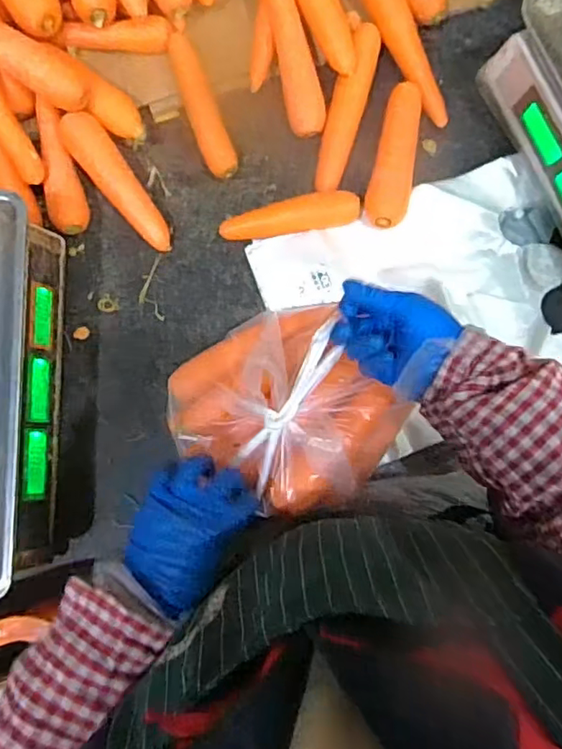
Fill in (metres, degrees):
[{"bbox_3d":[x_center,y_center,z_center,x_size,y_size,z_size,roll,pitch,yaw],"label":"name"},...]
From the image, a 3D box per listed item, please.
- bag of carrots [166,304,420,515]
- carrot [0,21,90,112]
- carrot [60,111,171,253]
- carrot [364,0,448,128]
[{"bbox_3d":[0.004,0.028,0.462,0.165,0.094,0.167,-40,84,-3],"label":"bag of carrots"},{"bbox_3d":[-0.258,-0.308,0.527,0.158,0.043,0.040,29,85,-12],"label":"carrot"},{"bbox_3d":[-0.169,-0.195,0.580,0.043,0.034,0.158,-35,84,-2],"label":"carrot"},{"bbox_3d":[0.124,-0.344,0.577,0.034,0.040,0.185,-26,83,-1],"label":"carrot"}]

